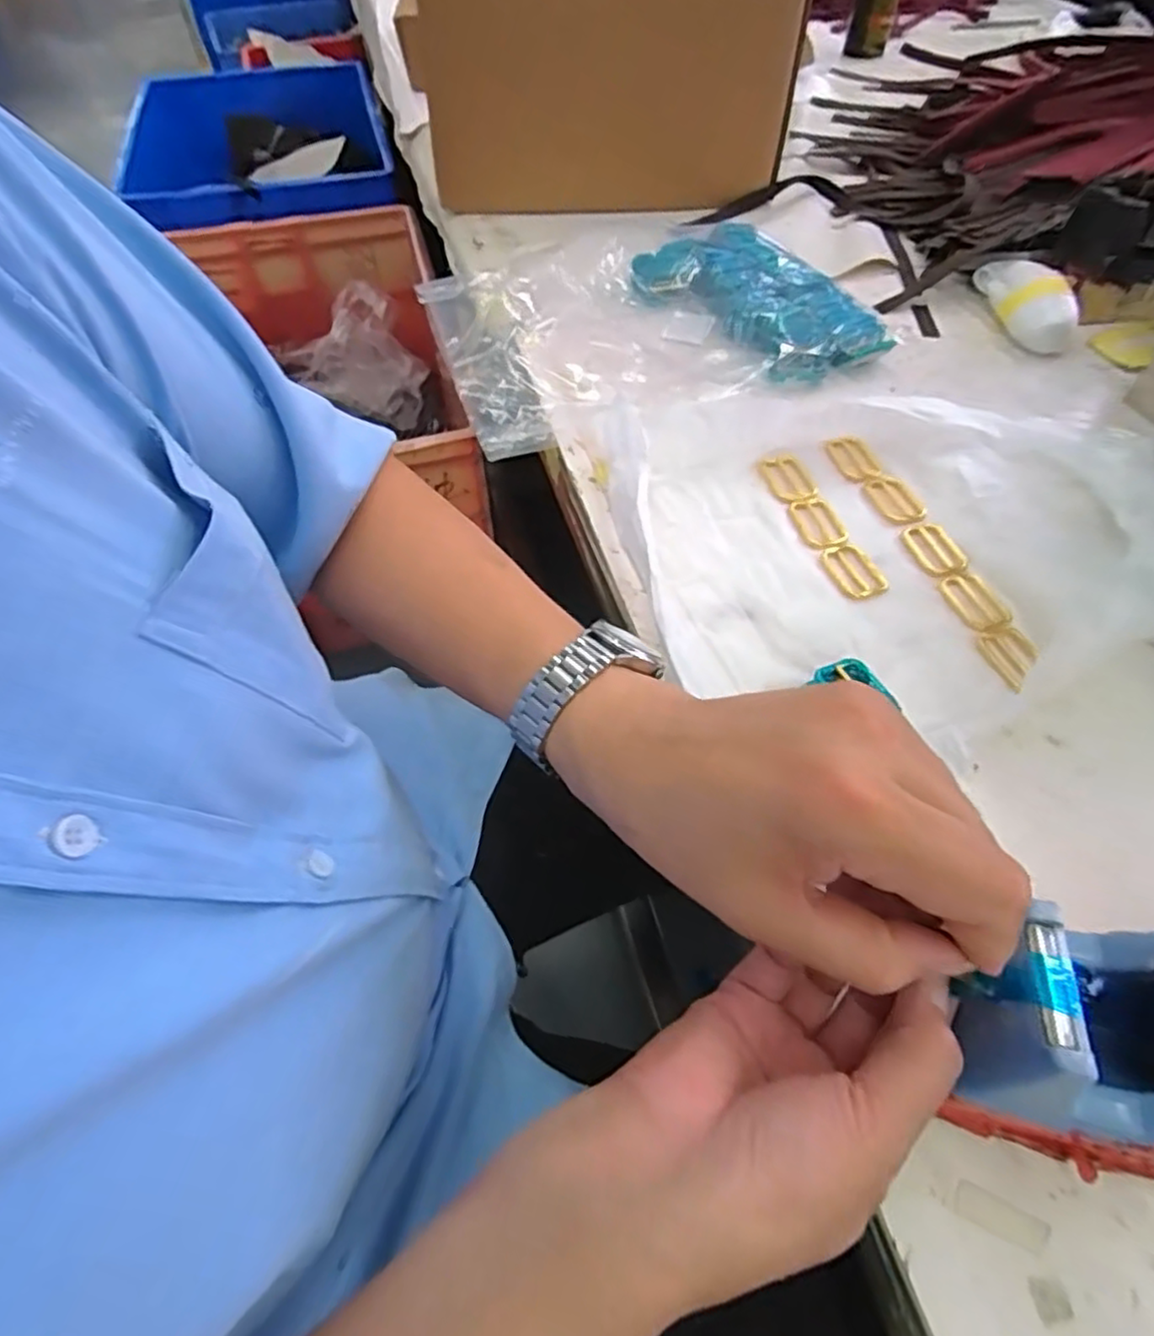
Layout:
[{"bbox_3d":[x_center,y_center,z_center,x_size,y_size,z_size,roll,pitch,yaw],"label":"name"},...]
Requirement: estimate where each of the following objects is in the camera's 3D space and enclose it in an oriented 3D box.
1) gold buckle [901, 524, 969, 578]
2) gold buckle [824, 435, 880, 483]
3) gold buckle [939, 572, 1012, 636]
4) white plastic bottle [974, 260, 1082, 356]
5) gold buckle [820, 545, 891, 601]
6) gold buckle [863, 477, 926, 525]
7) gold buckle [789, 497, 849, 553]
[{"bbox_3d":[0.244,-0.082,0.459,0.032,0.004,0.047,-18,58,-12],"label":"gold buckle"},{"bbox_3d":[0.209,-0.160,0.508,0.027,0.007,0.044,-8,57,-6],"label":"gold buckle"},{"bbox_3d":[0.256,-0.042,0.433,0.029,0.006,0.049,-15,58,-10],"label":"gold buckle"},{"bbox_3d":[0.405,-0.332,0.609,0.048,0.040,0.114,1,56,0],"label":"white plastic bottle"},{"bbox_3d":[0.186,-0.066,0.452,0.034,0.004,0.046,-21,59,-14],"label":"gold buckle"},{"bbox_3d":[0.231,-0.123,0.487,0.033,0.004,0.048,-18,59,-12],"label":"gold buckle"},{"bbox_3d":[0.172,-0.103,0.476,0.032,0.004,0.052,-9,57,-7],"label":"gold buckle"}]

